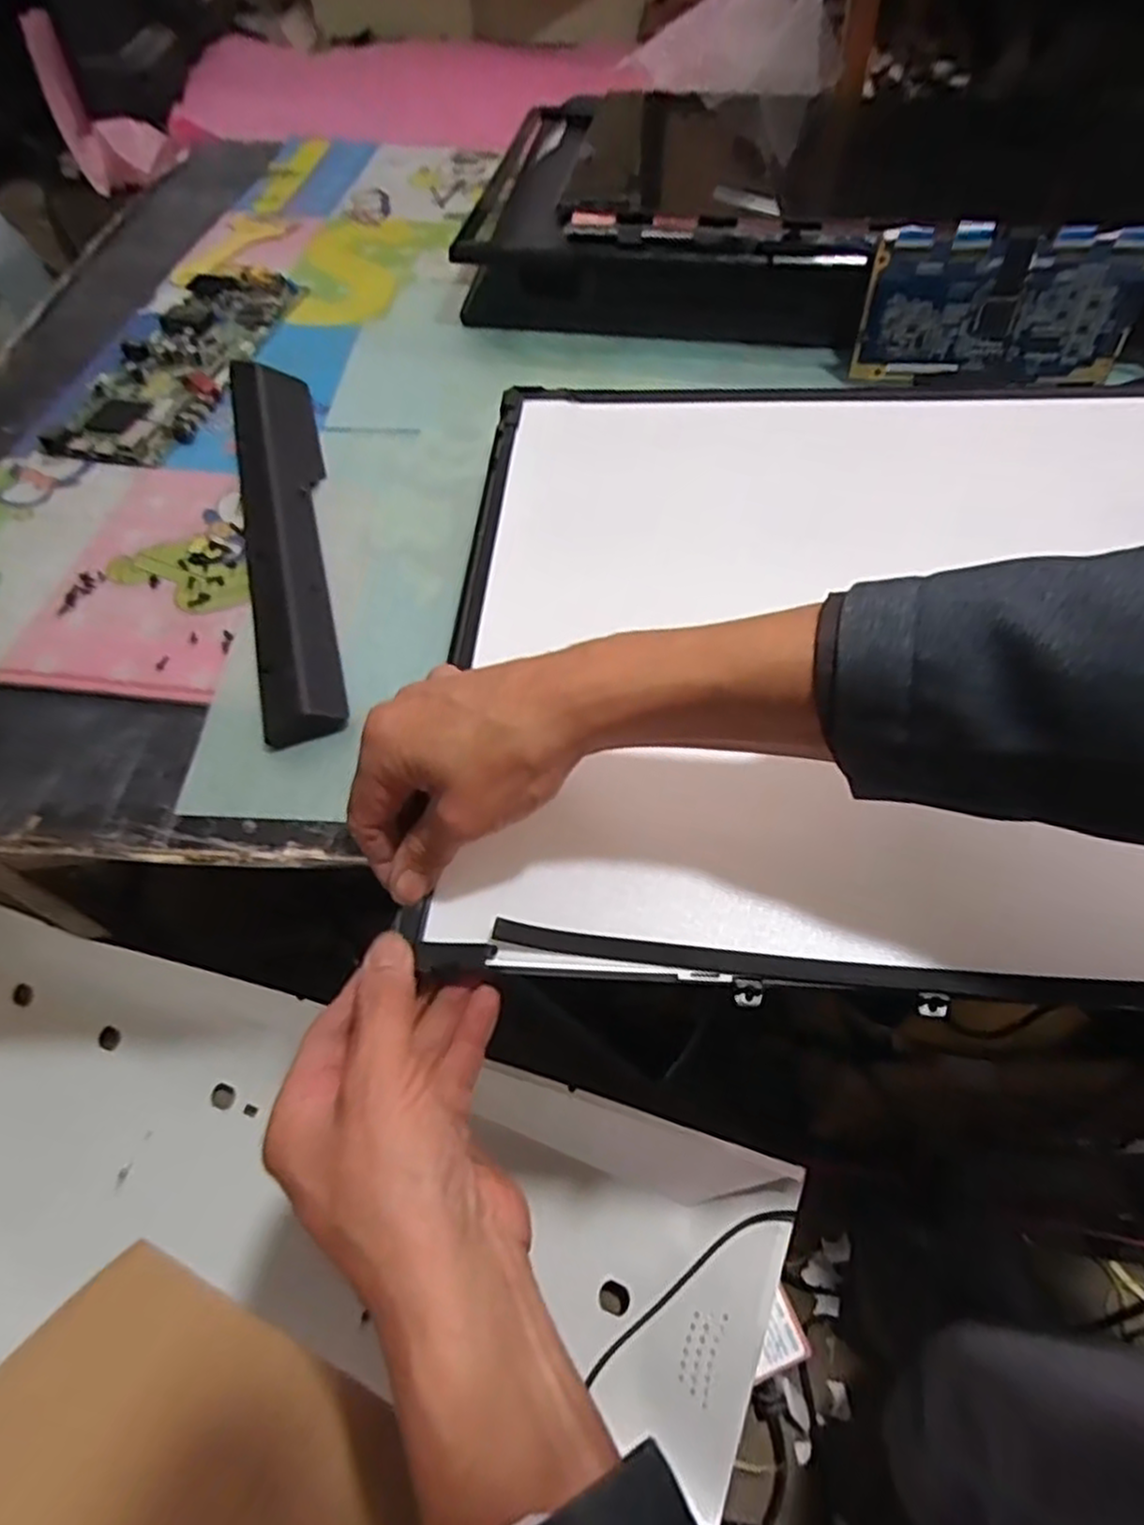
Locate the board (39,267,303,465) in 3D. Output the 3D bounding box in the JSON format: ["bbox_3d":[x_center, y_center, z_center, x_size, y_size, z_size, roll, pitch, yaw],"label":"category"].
[{"bbox_3d":[-0.332,-0.349,0.640,0.106,0.021,0.285,8,55,5],"label":"board"}]

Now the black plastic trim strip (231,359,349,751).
[{"bbox_3d":[-0.204,-0.174,0.523,0.059,0.025,0.389,-13,56,-10],"label":"black plastic trim strip"}]

